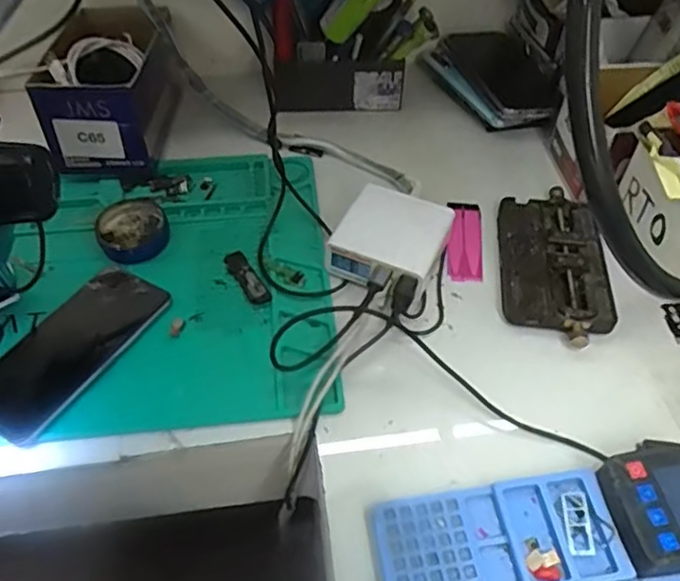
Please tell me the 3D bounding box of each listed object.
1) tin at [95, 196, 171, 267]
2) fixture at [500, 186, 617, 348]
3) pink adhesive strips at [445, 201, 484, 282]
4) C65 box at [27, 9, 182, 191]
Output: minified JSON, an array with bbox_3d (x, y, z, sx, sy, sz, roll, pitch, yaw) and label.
[{"bbox_3d":[-0.189,-0.055,0.576,0.064,0.015,0.070,0,50,0],"label":"tin"},{"bbox_3d":[0.188,-0.024,0.555,0.086,0.020,0.169,6,50,4],"label":"fixture"},{"bbox_3d":[0.116,-0.047,0.587,0.032,0.008,0.102,6,50,4],"label":"pink adhesive strips"},{"bbox_3d":[-0.238,-0.203,0.653,0.116,0.093,0.145,-3,50,-3],"label":"C65 box"}]

